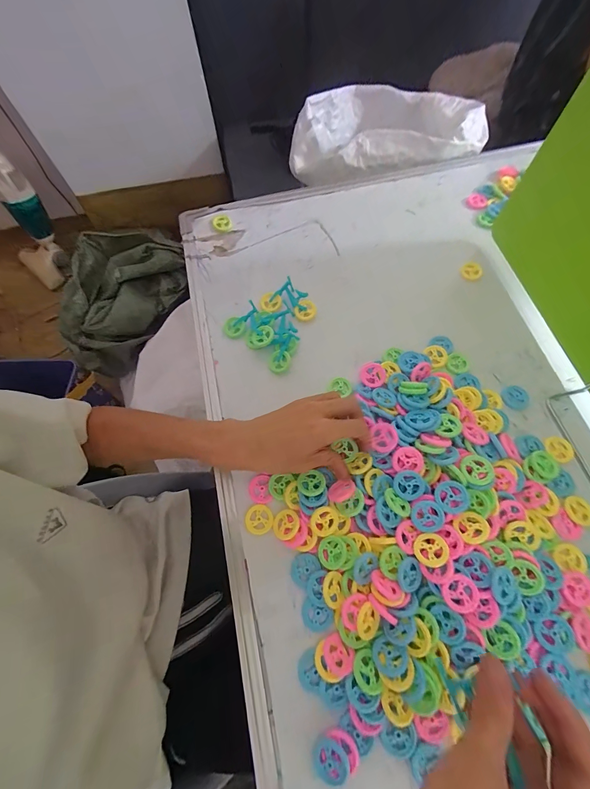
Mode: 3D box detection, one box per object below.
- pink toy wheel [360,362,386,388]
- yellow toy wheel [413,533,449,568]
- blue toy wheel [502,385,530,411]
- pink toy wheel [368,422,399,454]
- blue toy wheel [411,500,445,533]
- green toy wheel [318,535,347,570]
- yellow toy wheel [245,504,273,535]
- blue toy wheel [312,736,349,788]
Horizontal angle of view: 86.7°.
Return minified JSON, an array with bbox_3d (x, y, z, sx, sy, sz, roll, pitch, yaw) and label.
[{"bbox_3d":[0.095,-0.024,0.381,0.029,0.007,0.032,-23,72,9],"label":"pink toy wheel"},{"bbox_3d":[0.126,0.144,0.290,0.029,0.005,0.029,-16,47,18],"label":"yellow toy wheel"},{"bbox_3d":[0.267,0.004,0.376,0.029,0.004,0.034,33,72,15],"label":"blue toy wheel"},{"bbox_3d":[0.094,0.045,0.325,0.029,0.011,0.029,-3,83,23],"label":"pink toy wheel"},{"bbox_3d":[0.127,0.117,0.300,0.030,0.005,0.028,-1,86,12],"label":"blue toy wheel"},{"bbox_3d":[0.037,0.156,0.309,0.027,0.011,0.028,-1,67,2],"label":"green toy wheel"},{"bbox_3d":[-0.038,0.133,0.331,0.029,0.004,0.028,-1,67,2],"label":"yellow toy wheel"},{"bbox_3d":[0.029,0.297,0.253,0.028,0.010,0.027,-1,67,2],"label":"blue toy wheel"}]

